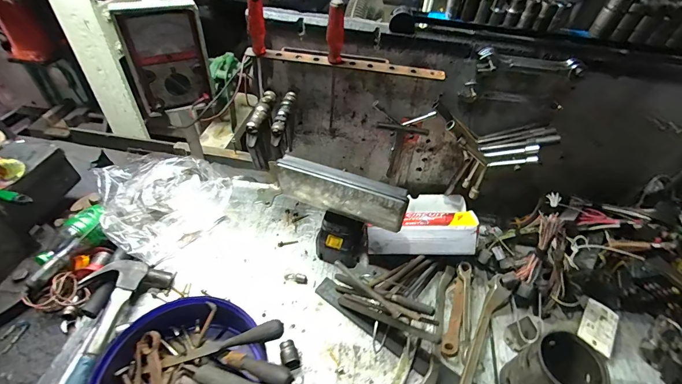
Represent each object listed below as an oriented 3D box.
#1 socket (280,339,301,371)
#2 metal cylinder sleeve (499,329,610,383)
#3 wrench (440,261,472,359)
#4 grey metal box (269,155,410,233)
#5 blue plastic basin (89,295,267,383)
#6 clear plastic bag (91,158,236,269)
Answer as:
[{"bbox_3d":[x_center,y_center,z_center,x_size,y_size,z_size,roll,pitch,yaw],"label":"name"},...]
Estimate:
[{"bbox_3d":[-0.083,0.264,0.538,0.027,0.031,0.039,-11,48,-17],"label":"socket"},{"bbox_3d":[0.309,0.278,0.484,0.092,0.125,0.093,3,45,-3],"label":"metal cylinder sleeve"},{"bbox_3d":[0.212,0.209,0.603,0.028,0.038,0.174,19,47,13],"label":"wrench"},{"bbox_3d":[-0.005,0.007,0.556,0.223,0.101,0.027,15,46,9],"label":"grey metal box"},{"bbox_3d":[-0.229,0.271,0.480,0.210,0.080,0.218,3,45,-3],"label":"blue plastic basin"},{"bbox_3d":[-0.385,0.028,0.690,0.230,0.108,0.203,37,53,27],"label":"clear plastic bag"}]

